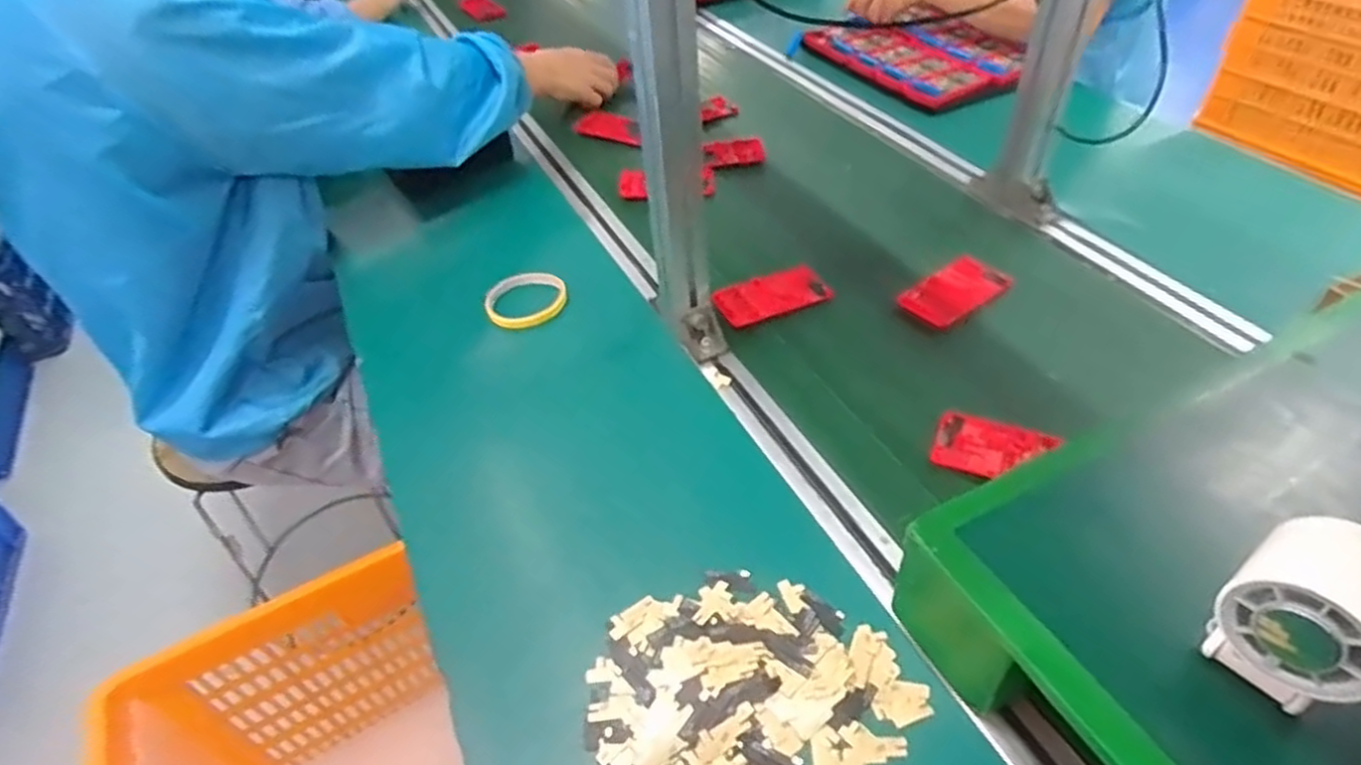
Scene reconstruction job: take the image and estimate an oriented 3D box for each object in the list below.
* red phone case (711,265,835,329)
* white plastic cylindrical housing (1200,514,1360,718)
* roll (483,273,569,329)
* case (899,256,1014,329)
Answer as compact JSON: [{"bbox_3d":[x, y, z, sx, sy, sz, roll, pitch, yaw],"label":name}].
[{"bbox_3d":[0.097,-0.093,0.792,0.128,0.013,0.063,-17,46,-13],"label":"red phone case"},{"bbox_3d":[0.293,0.116,0.353,0.060,0.099,0.062,-33,51,-26],"label":"white plastic cylindrical housing"},{"bbox_3d":[-0.175,-0.094,0.828,0.075,0.017,0.086,39,68,17],"label":"roll"},{"bbox_3d":[0.291,-0.097,0.776,0.137,0.012,0.062,-30,56,-33],"label":"case"}]

